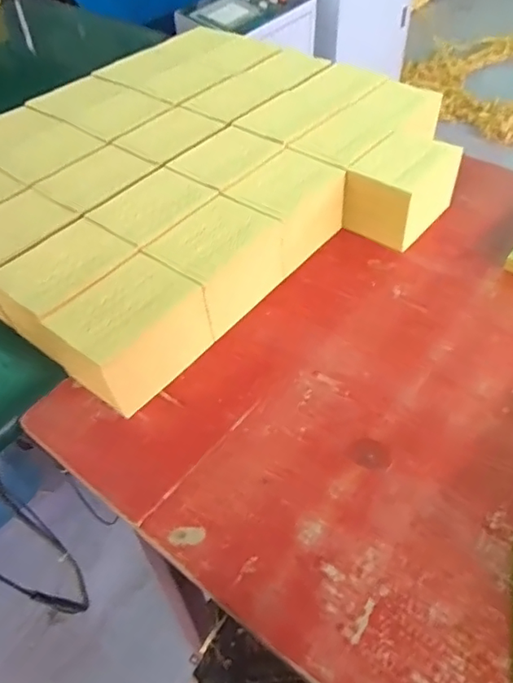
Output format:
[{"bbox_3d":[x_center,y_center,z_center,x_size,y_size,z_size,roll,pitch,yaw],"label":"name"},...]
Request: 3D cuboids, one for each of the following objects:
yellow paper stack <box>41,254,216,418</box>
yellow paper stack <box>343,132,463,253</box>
[{"bbox_3d":[-0.161,-0.009,0.688,0.122,0.113,0.176,33,58,27],"label":"yellow paper stack"},{"bbox_3d":[0.234,-0.246,0.877,0.132,0.112,0.161,28,56,24],"label":"yellow paper stack"}]

